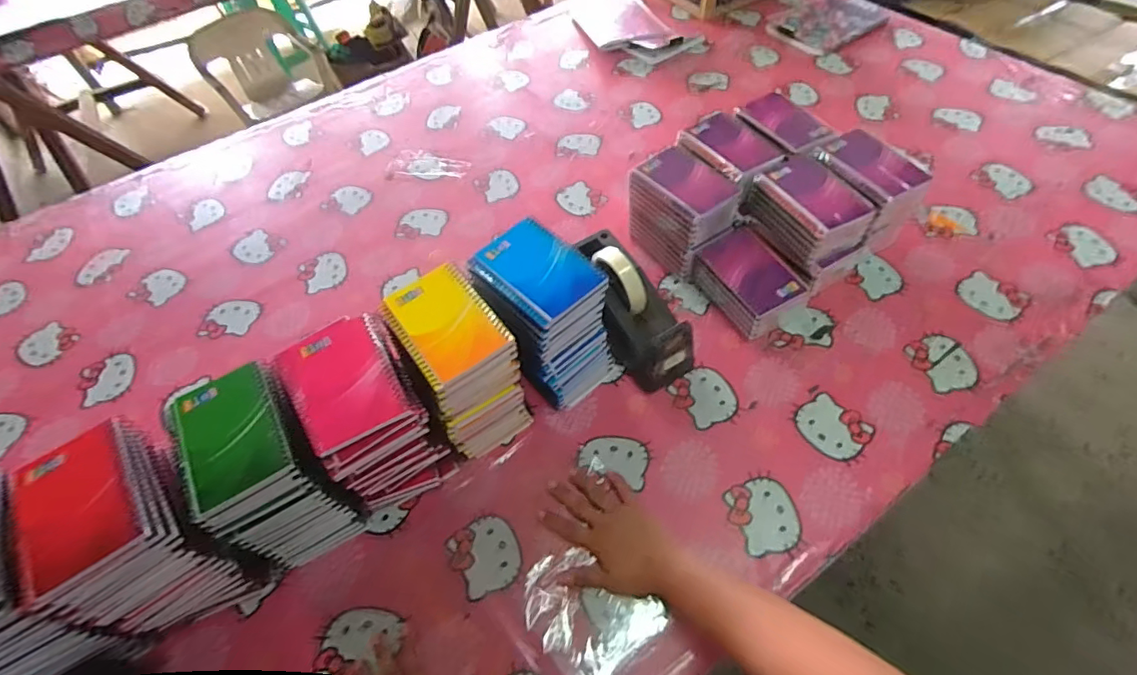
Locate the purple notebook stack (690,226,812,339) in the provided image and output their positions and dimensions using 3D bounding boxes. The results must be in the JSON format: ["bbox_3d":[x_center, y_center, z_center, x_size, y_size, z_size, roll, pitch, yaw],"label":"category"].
[{"bbox_3d":[0.246,-0.077,0.713,0.097,0.069,0.139,-25,59,-12],"label":"purple notebook stack"}]

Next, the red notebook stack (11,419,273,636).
[{"bbox_3d":[-0.394,0.184,0.505,0.114,0.178,0.137,-28,58,-14],"label":"red notebook stack"}]

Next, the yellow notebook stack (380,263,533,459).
[{"bbox_3d":[-0.124,0.036,0.599,0.103,0.179,0.134,-32,60,-15],"label":"yellow notebook stack"}]

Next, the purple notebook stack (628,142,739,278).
[{"bbox_3d":[0.164,-0.179,0.760,0.110,0.123,0.136,-41,63,-20],"label":"purple notebook stack"}]

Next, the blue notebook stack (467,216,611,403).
[{"bbox_3d":[-0.027,-0.018,0.632,0.100,0.189,0.140,-38,62,-19],"label":"blue notebook stack"}]

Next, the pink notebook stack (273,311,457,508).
[{"bbox_3d":[-0.212,0.092,0.572,0.108,0.182,0.139,-31,60,-15],"label":"pink notebook stack"}]

